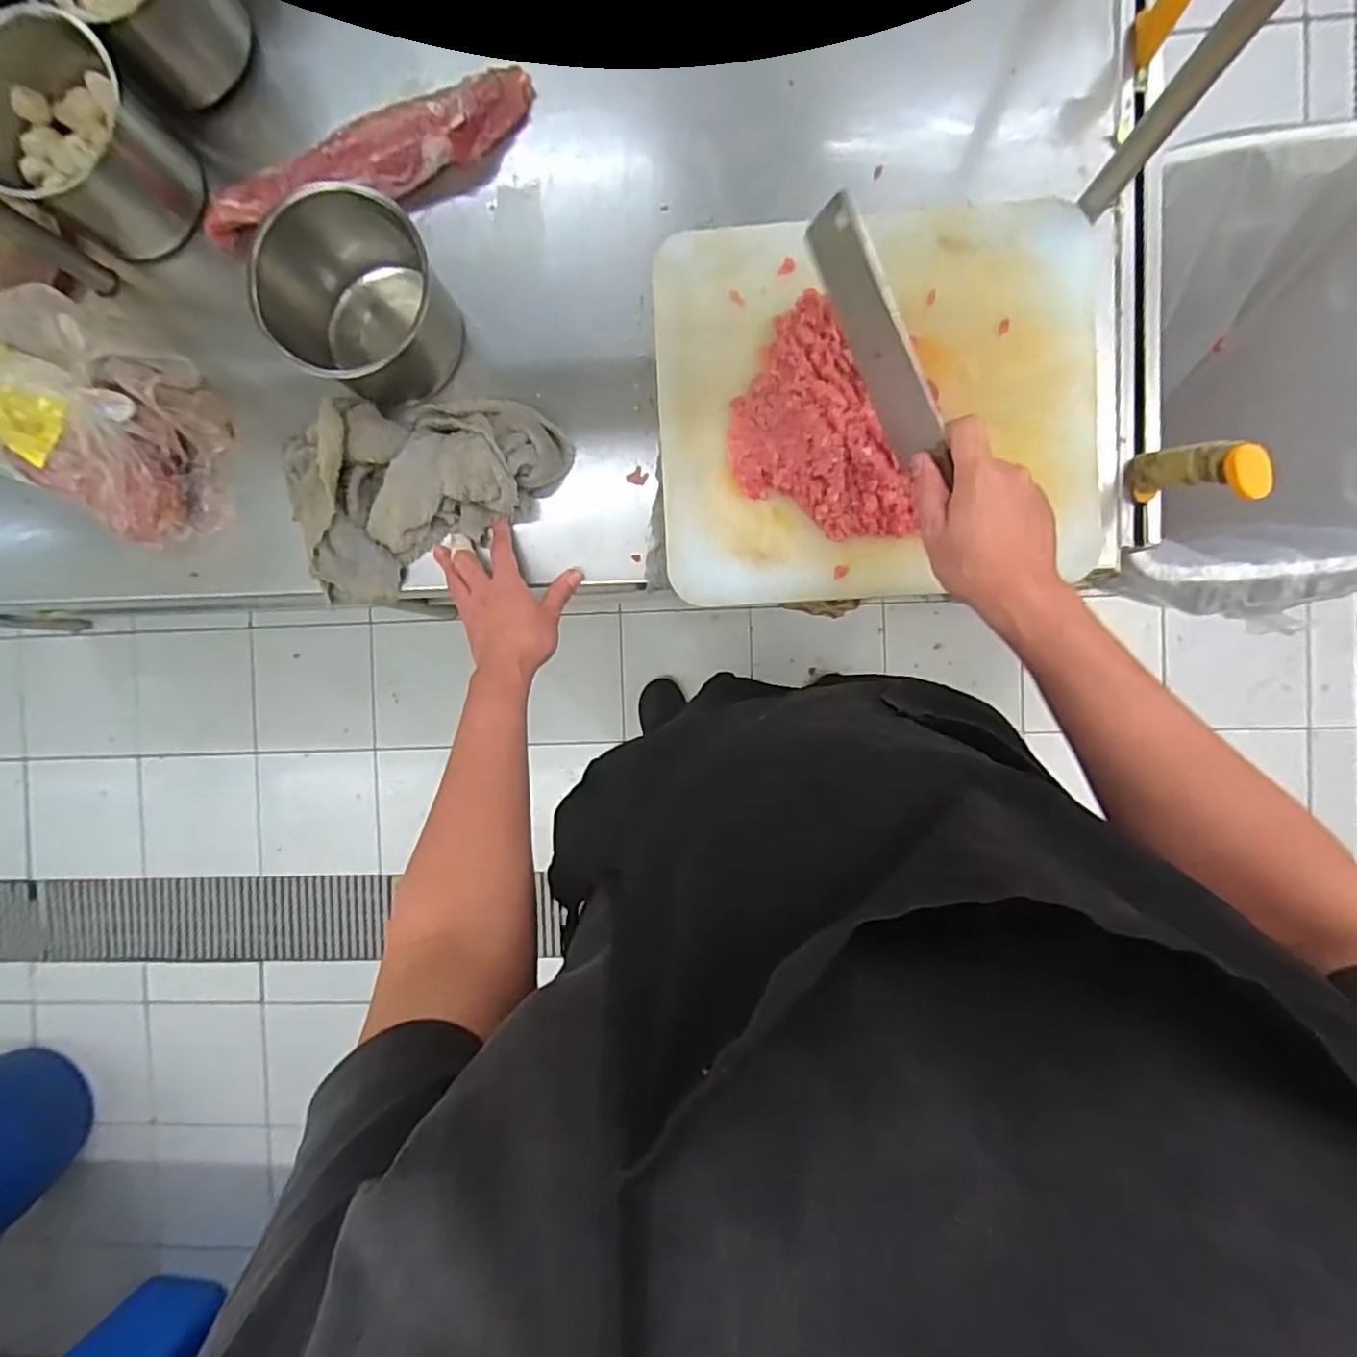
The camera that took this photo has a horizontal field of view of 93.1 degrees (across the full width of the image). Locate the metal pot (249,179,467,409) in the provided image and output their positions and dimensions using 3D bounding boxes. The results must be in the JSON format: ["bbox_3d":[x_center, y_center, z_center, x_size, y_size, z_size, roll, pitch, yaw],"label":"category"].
[{"bbox_3d":[-0.290,-0.343,0.601,0.140,0.143,0.144,0,91,4],"label":"metal pot"}]

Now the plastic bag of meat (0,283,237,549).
[{"bbox_3d":[-0.621,-0.278,0.645,0.340,0.077,0.187,23,92,3],"label":"plastic bag of meat"}]

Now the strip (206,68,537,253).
[{"bbox_3d":[-0.309,-0.504,0.635,0.358,0.045,0.061,-20,90,7],"label":"strip"}]

